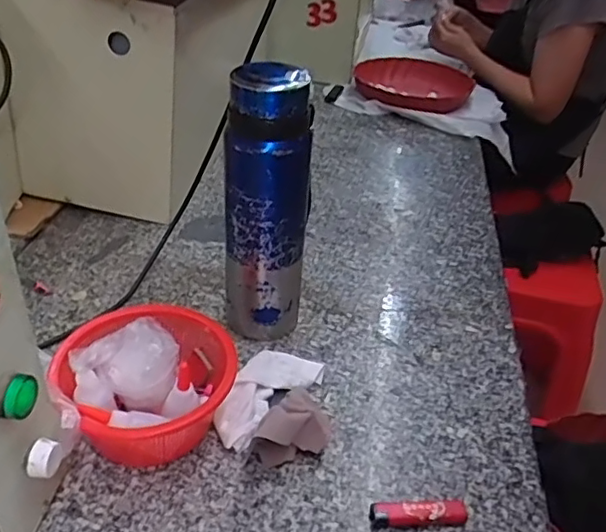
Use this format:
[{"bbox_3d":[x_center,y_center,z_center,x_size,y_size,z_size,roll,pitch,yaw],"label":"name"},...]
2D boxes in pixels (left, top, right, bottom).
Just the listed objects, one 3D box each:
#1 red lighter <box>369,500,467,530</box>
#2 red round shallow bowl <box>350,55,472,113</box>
[{"bbox_3d":[0.092,0.197,0.484,0.076,0.011,0.021,2,36,-4],"label":"red lighter"},{"bbox_3d":[0.216,-0.363,1.206,0.236,0.043,0.220,9,36,5],"label":"red round shallow bowl"}]

